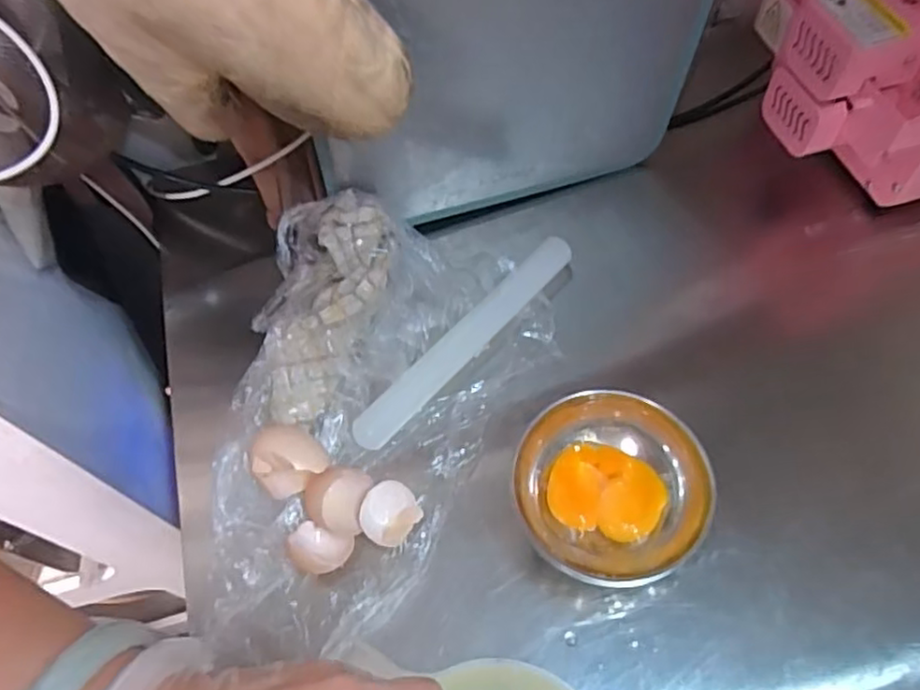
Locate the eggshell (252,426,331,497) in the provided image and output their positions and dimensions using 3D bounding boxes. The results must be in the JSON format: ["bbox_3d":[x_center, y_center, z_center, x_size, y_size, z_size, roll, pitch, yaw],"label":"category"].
[{"bbox_3d":[-0.107,0.073,0.433,0.044,0.048,0.038,-13,60,-4],"label":"eggshell"}]

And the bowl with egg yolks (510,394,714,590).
[{"bbox_3d":[0.090,0.089,0.414,0.109,0.062,0.099,6,60,7],"label":"bowl with egg yolks"}]

